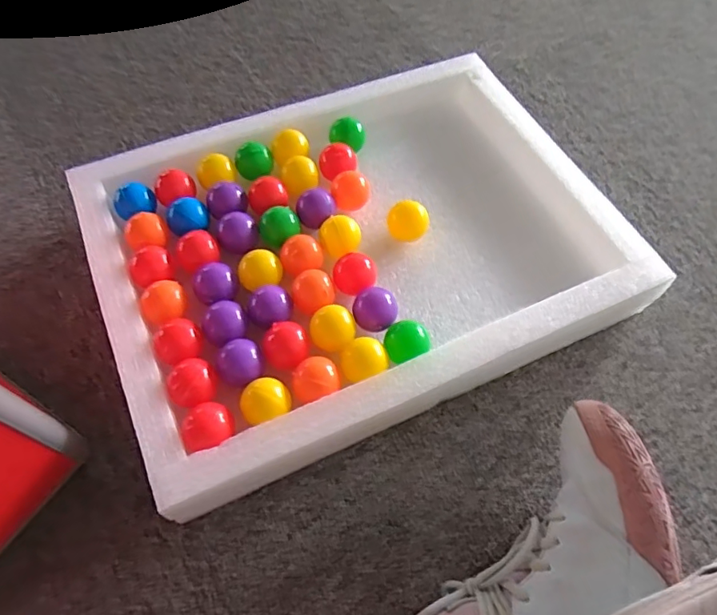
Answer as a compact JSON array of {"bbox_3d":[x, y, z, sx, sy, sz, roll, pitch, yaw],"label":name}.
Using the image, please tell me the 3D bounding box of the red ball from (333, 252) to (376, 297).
[{"bbox_3d":[-0.003,-0.024,0.452,0.035,0.032,0.033,0,60,0],"label":"red ball"}]

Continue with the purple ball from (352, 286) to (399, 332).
[{"bbox_3d":[0.014,0.006,0.436,0.035,0.030,0.037,0,60,0],"label":"purple ball"}]

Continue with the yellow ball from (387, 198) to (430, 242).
[{"bbox_3d":[0.045,-0.075,0.479,0.036,0.033,0.030,2,60,1],"label":"yellow ball"}]

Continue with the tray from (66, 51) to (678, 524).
[{"bbox_3d":[0.002,-0.057,0.484,0.433,0.069,0.330,-22,64,-12],"label":"tray"}]

